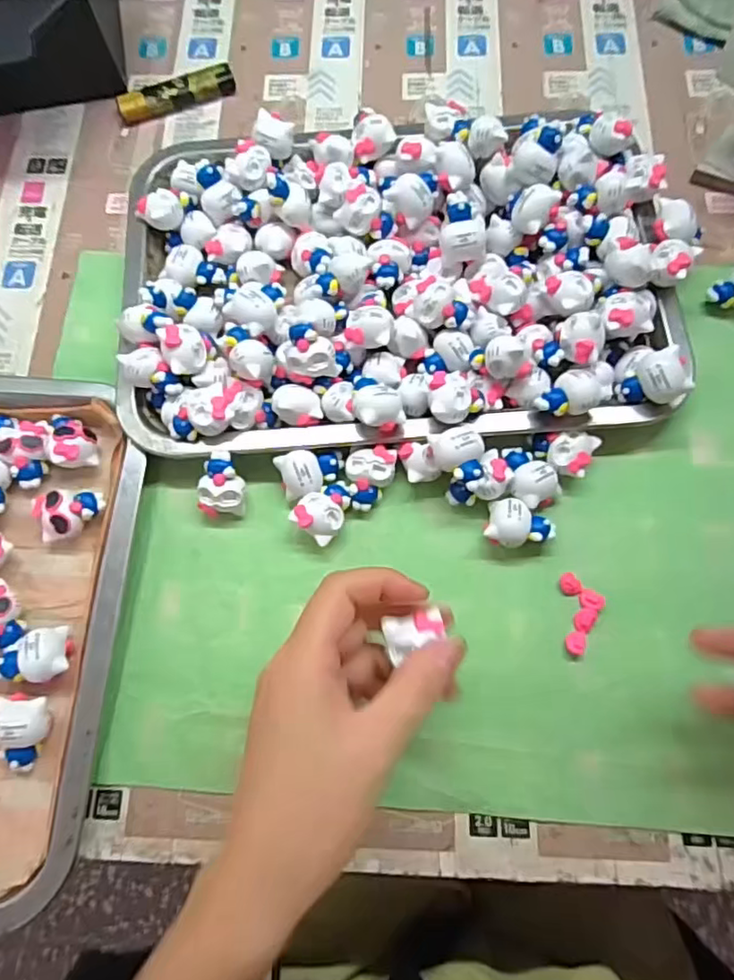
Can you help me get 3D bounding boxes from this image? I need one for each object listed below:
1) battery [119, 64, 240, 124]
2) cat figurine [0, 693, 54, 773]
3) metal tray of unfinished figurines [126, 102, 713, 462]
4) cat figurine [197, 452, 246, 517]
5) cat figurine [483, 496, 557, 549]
[{"bbox_3d":[-0.127,-0.266,0.410,0.079,0.013,0.017,-25,74,-5],"label":"battery"},{"bbox_3d":[-0.163,0.115,0.286,0.021,0.020,0.034,-4,73,1],"label":"cat figurine"},{"bbox_3d":[0.017,-0.126,0.345,0.312,0.045,0.205,-4,73,1],"label":"metal tray of unfinished figurines"},{"bbox_3d":[-0.076,-0.002,0.321,0.022,0.029,0.028,7,74,5],"label":"cat figurine"},{"bbox_3d":[0.078,0.019,0.310,0.033,0.021,0.024,12,73,4],"label":"cat figurine"}]

